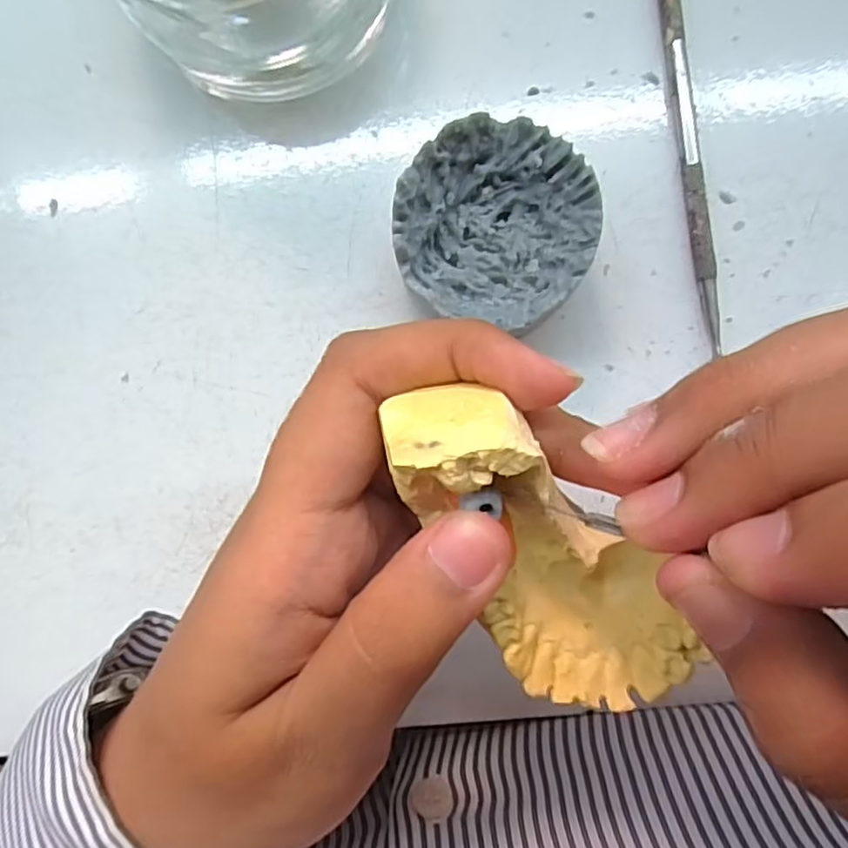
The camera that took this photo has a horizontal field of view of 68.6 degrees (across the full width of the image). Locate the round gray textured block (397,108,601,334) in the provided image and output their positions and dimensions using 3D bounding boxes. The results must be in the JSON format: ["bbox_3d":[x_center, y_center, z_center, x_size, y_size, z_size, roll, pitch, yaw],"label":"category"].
[{"bbox_3d":[0.018,-0.050,0.162,0.048,0.026,0.046,0,95,3],"label":"round gray textured block"}]

